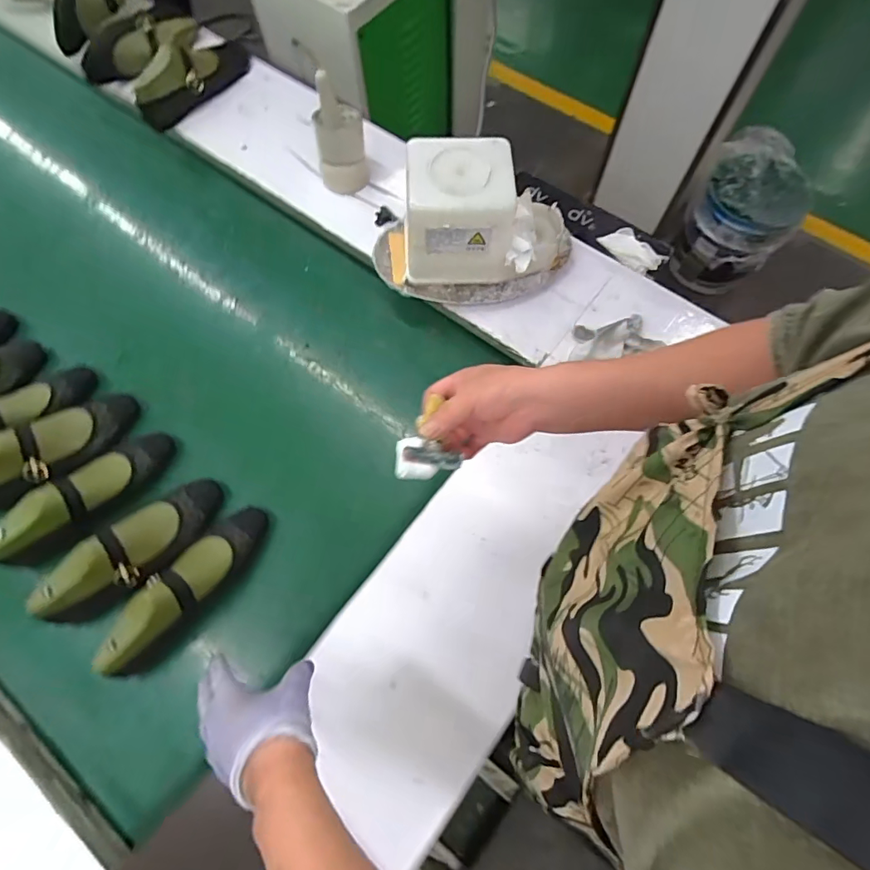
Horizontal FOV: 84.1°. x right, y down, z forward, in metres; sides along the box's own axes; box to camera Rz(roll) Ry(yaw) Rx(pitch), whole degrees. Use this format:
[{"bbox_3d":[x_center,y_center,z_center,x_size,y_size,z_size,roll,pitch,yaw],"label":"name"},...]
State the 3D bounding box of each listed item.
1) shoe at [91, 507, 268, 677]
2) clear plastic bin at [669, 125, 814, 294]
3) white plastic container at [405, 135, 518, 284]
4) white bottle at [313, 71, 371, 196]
[{"bbox_3d":[-0.345,0.203,0.667,0.088,0.090,0.269,33,61,13],"label":"shoe"},{"bbox_3d":[0.916,-0.652,1.484,0.289,0.392,0.321,30,73,12],"label":"clear plastic bin"},{"bbox_3d":[0.044,-0.328,0.742,0.177,0.186,0.124,-3,69,0],"label":"white plastic container"},{"bbox_3d":[-0.166,-0.514,0.829,0.089,0.171,0.070,-12,70,-3],"label":"white bottle"}]

